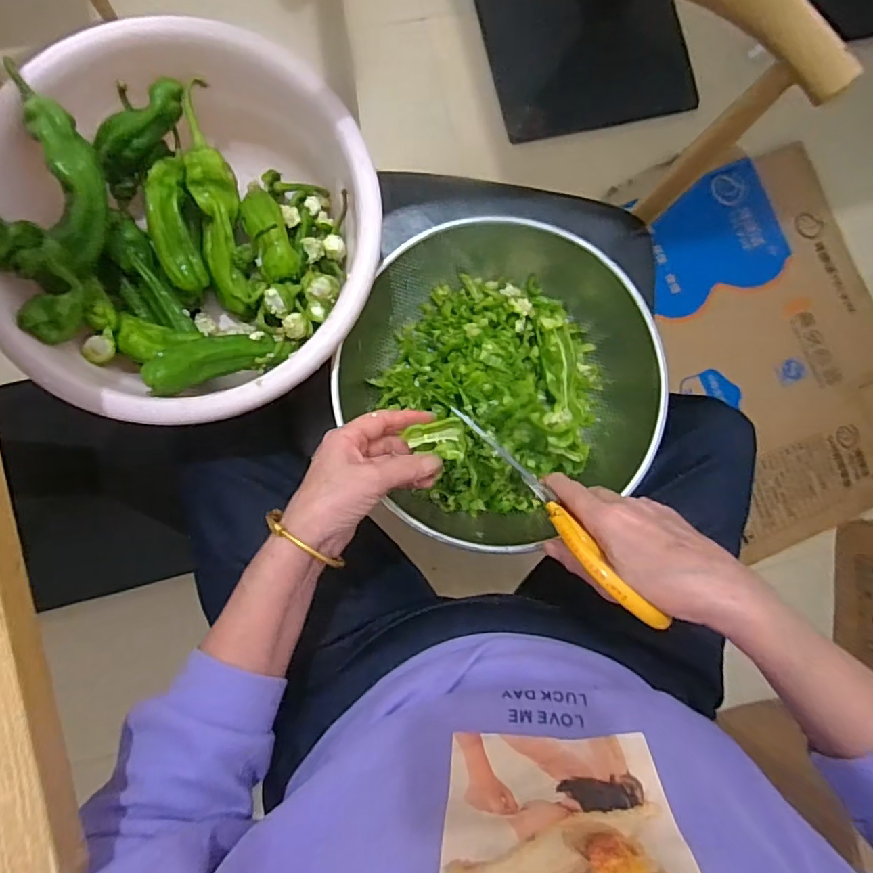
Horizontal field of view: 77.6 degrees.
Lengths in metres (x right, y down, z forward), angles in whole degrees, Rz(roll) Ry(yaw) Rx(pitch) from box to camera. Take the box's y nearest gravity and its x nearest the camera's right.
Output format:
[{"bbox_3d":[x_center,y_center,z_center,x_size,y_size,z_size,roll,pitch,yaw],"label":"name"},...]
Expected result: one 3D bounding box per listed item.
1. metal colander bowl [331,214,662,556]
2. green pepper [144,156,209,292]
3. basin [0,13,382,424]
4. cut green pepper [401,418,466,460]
[{"bbox_3d":[0.055,-0.067,0.559,0.284,0.124,0.301,0,86,-4],"label":"metal colander bowl"},{"bbox_3d":[-0.247,-0.198,0.513,0.033,0.036,0.115,-7,113,-5],"label":"green pepper"},{"bbox_3d":[-0.226,-0.194,0.510,0.337,0.129,0.314,0,86,-4],"label":"basin"},{"bbox_3d":[0.003,0.003,0.424,0.041,0.018,0.031,-6,85,13],"label":"cut green pepper"}]

